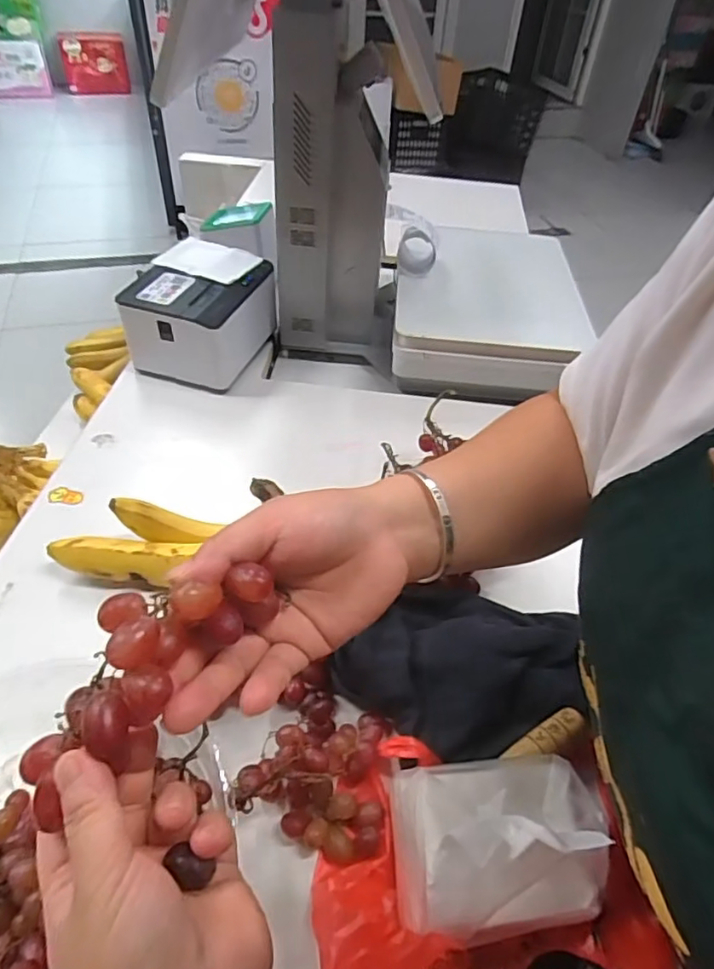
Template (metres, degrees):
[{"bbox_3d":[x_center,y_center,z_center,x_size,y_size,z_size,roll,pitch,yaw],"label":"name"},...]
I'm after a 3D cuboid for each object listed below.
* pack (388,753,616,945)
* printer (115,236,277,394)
[{"bbox_3d":[0.094,0.230,0.381,0.136,0.062,0.099,-1,46,-6],"label":"pack"},{"bbox_3d":[-0.204,-0.229,0.803,0.154,0.128,0.173,14,47,9],"label":"printer"}]

